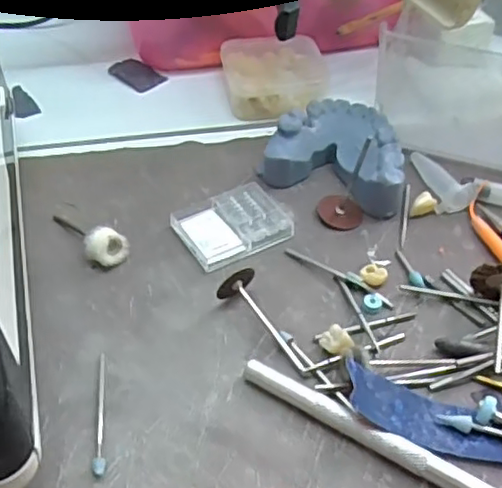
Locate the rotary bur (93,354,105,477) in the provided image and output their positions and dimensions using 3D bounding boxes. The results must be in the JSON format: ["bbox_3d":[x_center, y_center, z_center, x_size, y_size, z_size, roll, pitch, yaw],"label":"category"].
[{"bbox_3d":[-0.050,0.056,0.214,0.004,0.004,0.046,-4,46,-6],"label":"rotary bur"}]

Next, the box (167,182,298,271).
[{"bbox_3d":[-0.007,-0.008,0.278,0.047,0.008,0.034,-25,51,-24],"label":"box"}]

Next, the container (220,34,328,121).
[{"bbox_3d":[0.014,-0.094,0.358,0.056,0.018,0.058,-6,46,-7],"label":"container"}]

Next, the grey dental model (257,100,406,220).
[{"bbox_3d":[0.045,-0.044,0.302,0.063,0.023,0.052,22,49,18],"label":"grey dental model"}]

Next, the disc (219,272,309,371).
[{"bbox_3d":[0.003,0.030,0.237,0.016,0.012,0.045,-18,49,-19],"label":"disc"}]

